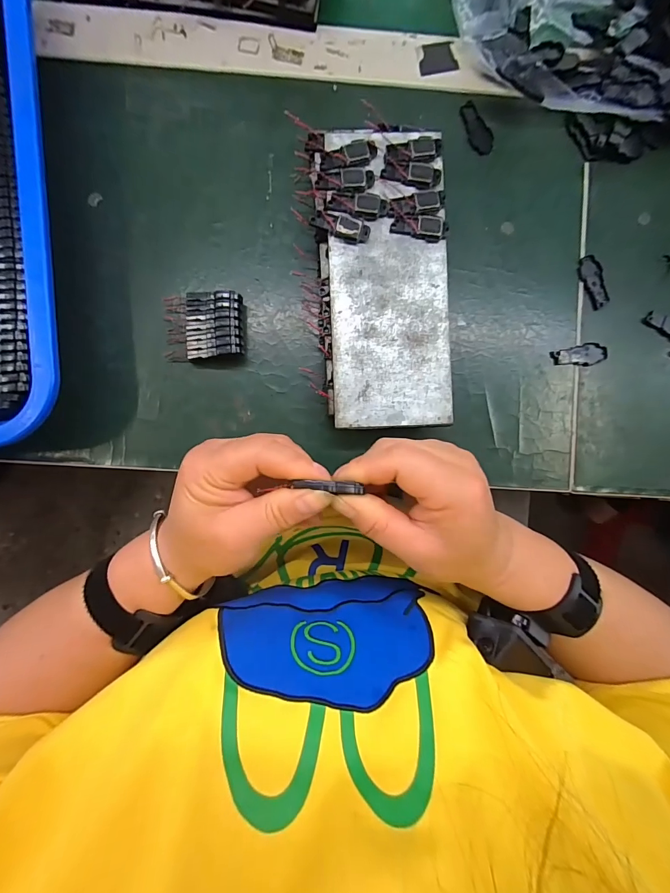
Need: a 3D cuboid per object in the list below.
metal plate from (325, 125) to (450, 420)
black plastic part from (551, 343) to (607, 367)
[{"bbox_3d":[0.036,-0.111,0.252,0.078,0.004,0.194,-2,90,-2],"label":"metal plate"},{"bbox_3d":[0.183,-0.068,0.282,0.040,0.004,0.016,-12,90,-2],"label":"black plastic part"}]

